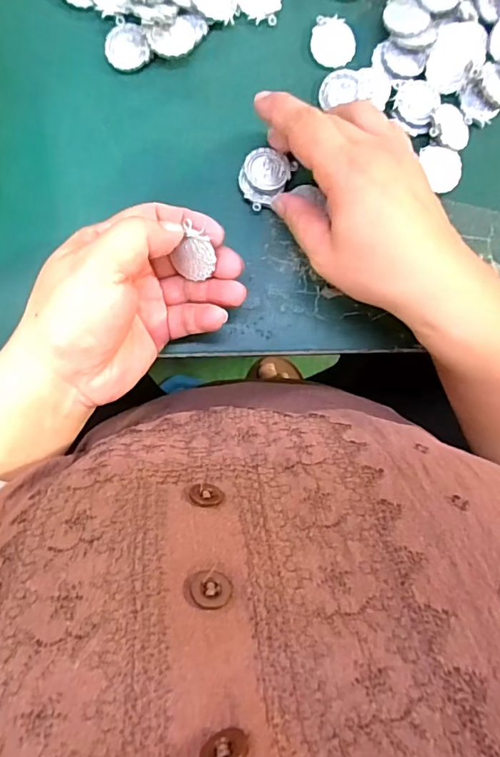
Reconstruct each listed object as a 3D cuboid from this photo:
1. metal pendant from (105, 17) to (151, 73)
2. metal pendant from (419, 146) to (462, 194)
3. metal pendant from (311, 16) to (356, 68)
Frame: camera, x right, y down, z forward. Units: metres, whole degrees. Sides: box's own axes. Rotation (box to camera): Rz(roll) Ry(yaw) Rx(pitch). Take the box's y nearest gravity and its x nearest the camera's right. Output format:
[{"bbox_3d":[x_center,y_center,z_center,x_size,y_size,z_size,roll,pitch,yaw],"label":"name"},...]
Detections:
[{"bbox_3d":[-0.073,-0.196,0.289,0.028,0.007,0.026,0,91,4],"label":"metal pendant"},{"bbox_3d":[0.117,-0.128,0.300,0.028,0.004,0.027,0,92,-14],"label":"metal pendant"},{"bbox_3d":[0.051,-0.206,0.300,0.027,0.004,0.032,-3,92,-4],"label":"metal pendant"}]

